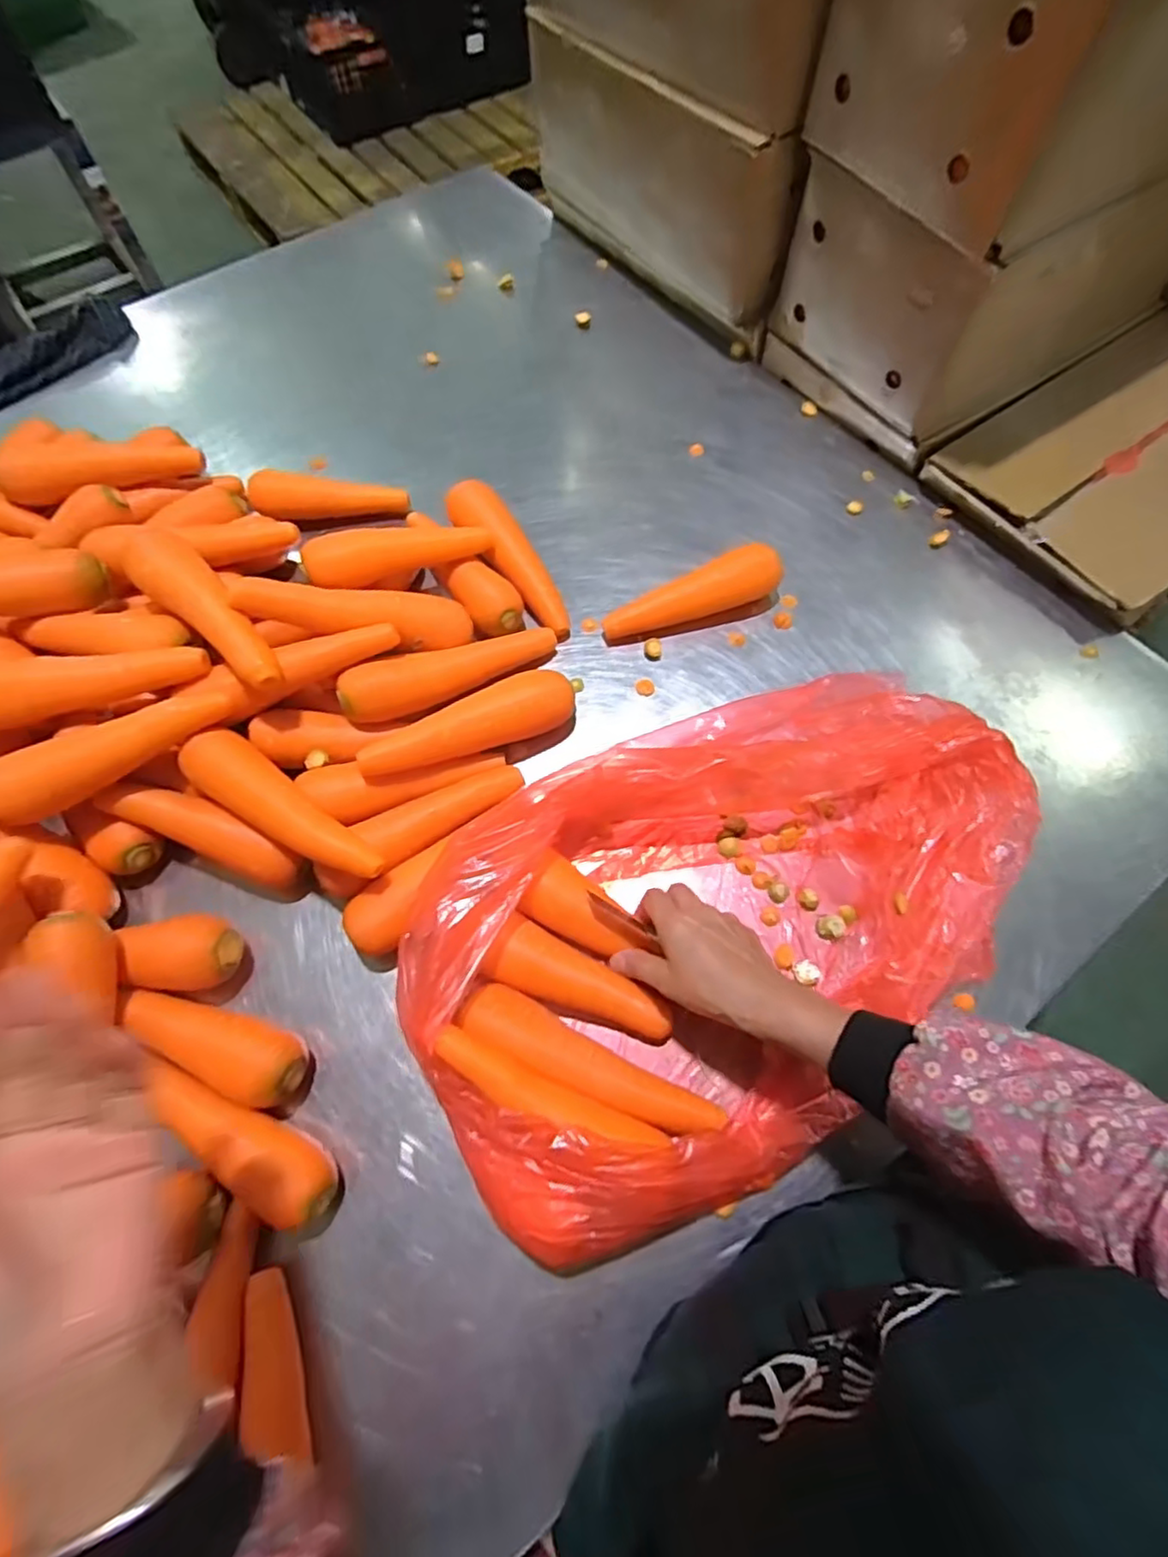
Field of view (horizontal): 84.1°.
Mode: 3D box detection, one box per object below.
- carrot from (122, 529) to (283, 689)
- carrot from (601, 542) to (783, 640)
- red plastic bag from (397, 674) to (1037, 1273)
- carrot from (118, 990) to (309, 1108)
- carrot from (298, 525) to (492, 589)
[{"bbox_3d":[-0.316,-0.142,0.546,0.208,0.046,0.057,40,72,16],"label":"carrot"},{"bbox_3d":[0.107,-0.182,0.640,0.180,0.048,0.039,-18,68,-8],"label":"carrot"},{"bbox_3d":[0.120,0.093,0.500,0.503,0.090,0.302,-32,70,-13],"label":"red plastic bag"},{"bbox_3d":[-0.270,0.198,0.482,0.137,0.050,0.053,18,68,8],"label":"carrot"},{"bbox_3d":[-0.175,-0.216,0.622,0.181,0.039,0.037,-22,67,-30],"label":"carrot"}]

